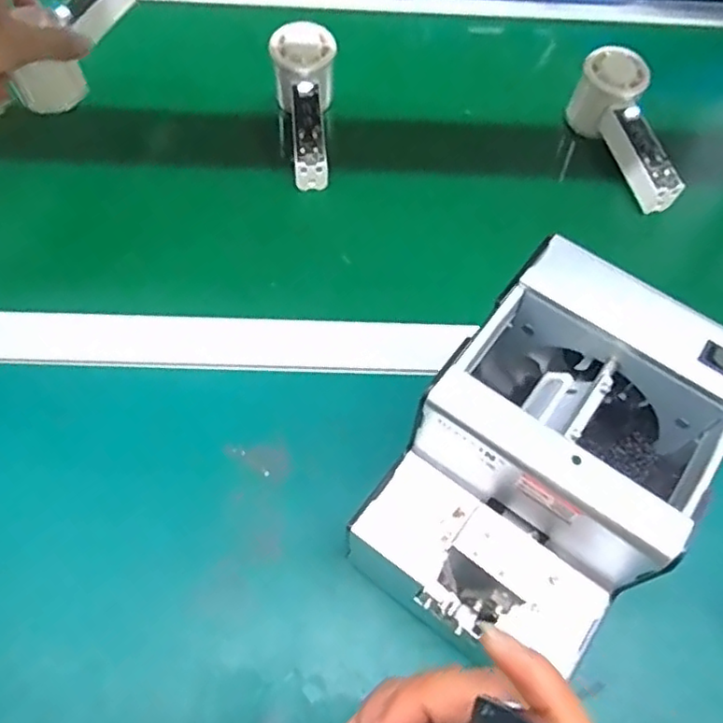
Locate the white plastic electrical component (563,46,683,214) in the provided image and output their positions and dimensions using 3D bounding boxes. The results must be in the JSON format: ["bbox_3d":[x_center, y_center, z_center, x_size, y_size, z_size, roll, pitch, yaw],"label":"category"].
[{"bbox_3d":[0.235,-0.199,0.567,0.050,0.052,0.150,-15,76,-9],"label":"white plastic electrical component"}]

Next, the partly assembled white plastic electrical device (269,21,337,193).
[{"bbox_3d":[-0.046,-0.219,0.562,0.057,0.059,0.152,-4,75,-4],"label":"partly assembled white plastic electrical device"}]

